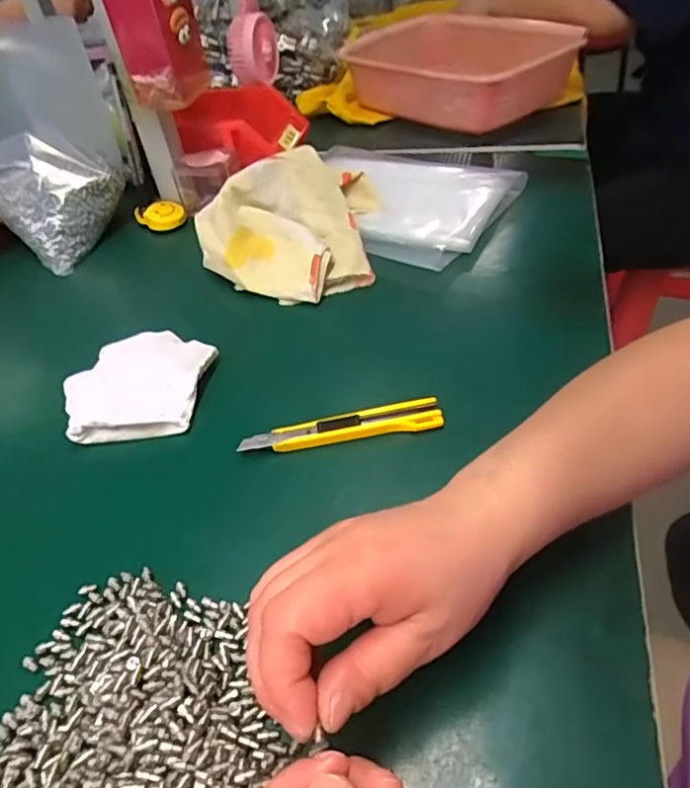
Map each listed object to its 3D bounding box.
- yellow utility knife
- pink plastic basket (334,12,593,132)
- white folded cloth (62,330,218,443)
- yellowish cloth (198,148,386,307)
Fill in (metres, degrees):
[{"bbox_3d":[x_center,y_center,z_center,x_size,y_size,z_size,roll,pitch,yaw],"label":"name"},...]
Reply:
[{"bbox_3d":[-0.002,0.024,0.383,0.132,0.010,0.018,-9,44,-1],"label":"yellow utility knife"},{"bbox_3d":[0.155,-0.442,0.774,0.232,0.080,0.328,-33,49,-24],"label":"pink plastic basket"},{"bbox_3d":[-0.157,-0.008,0.430,0.111,0.024,0.089,-7,44,1],"label":"white folded cloth"},{"bbox_3d":[-0.054,-0.160,0.533,0.169,0.069,0.163,-6,44,2],"label":"yellowish cloth"}]

